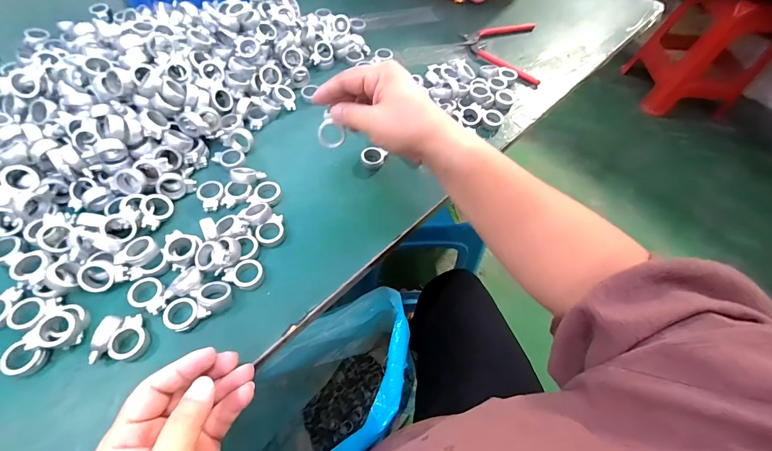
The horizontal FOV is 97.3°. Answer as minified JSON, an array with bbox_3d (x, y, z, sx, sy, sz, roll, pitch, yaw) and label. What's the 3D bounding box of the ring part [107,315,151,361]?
[{"bbox_3d":[-0.201,0.087,0.267,0.021,0.015,0.034,-5,59,-9],"label":"ring part"}]

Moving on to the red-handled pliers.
[{"bbox_3d":[0.168,-0.266,0.507,0.111,0.013,0.143,12,58,2],"label":"red-handled pliers"}]

